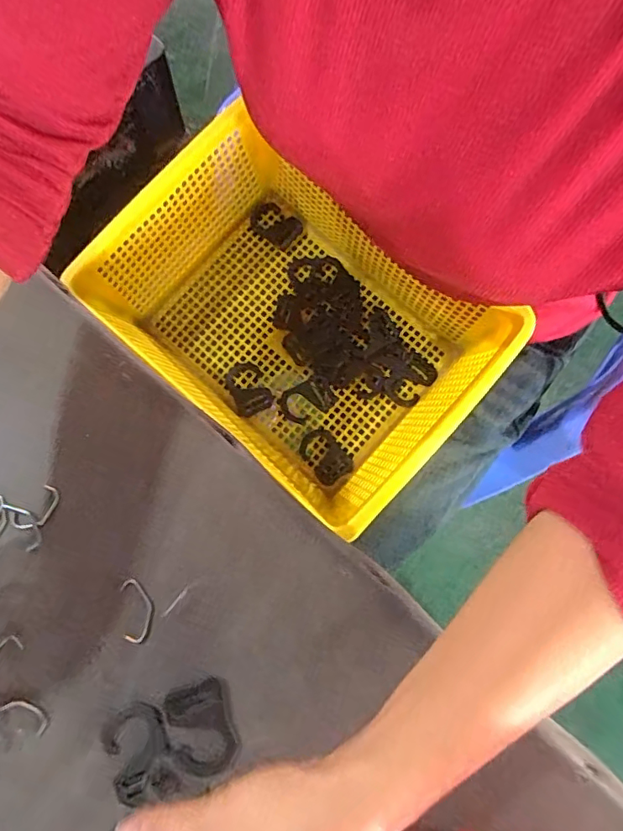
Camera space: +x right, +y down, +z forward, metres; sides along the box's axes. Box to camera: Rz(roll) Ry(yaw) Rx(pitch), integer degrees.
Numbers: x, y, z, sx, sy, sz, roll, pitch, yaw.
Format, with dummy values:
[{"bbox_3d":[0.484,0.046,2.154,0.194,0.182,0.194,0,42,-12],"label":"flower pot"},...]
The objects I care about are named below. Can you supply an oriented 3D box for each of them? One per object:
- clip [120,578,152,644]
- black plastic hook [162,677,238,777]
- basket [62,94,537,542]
[{"bbox_3d":[-0.109,0.121,0.319,0.018,0.004,0.038,-9,74,-1],"label":"clip"},{"bbox_3d":[-0.065,0.184,0.297,0.038,0.010,0.049,-18,74,-4],"label":"black plastic hook"},{"bbox_3d":[-0.009,-0.079,0.444,0.302,0.110,0.209,40,79,10],"label":"basket"}]

